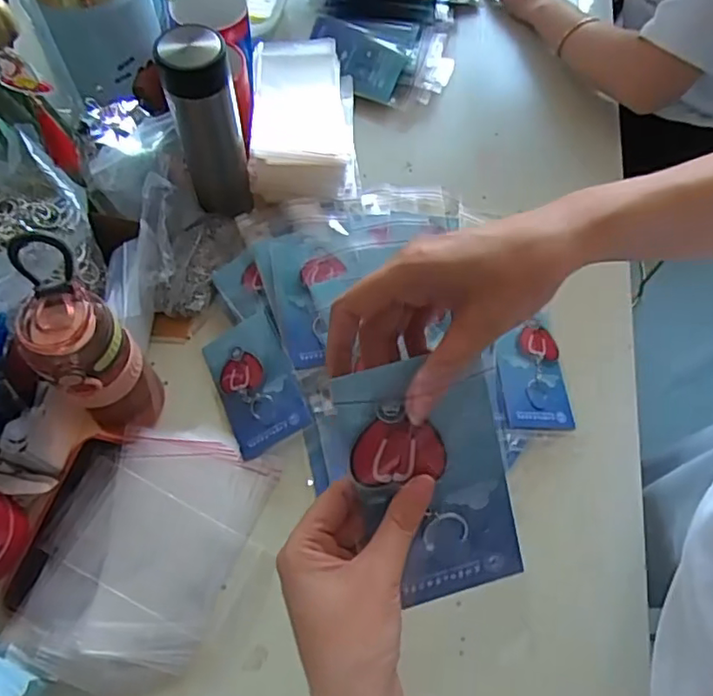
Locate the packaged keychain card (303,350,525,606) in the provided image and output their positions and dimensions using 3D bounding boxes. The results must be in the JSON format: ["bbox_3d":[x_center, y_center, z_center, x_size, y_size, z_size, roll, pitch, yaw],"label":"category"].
[{"bbox_3d":[0.035,0.071,0.321,0.092,0.008,0.132,-12,103,-6],"label":"packaged keychain card"}]

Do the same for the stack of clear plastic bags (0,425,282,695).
[{"bbox_3d":[-0.180,0.181,0.543,0.184,0.024,0.229,23,65,9],"label":"stack of clear plastic bags"}]

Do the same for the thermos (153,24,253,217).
[{"bbox_3d":[-0.150,-0.224,0.623,0.065,0.188,0.060,-11,65,-7],"label":"thermos"}]

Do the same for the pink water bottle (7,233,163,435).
[{"bbox_3d":[-0.226,0.006,0.516,0.070,0.192,0.089,-38,71,-18],"label":"pink water bottle"}]

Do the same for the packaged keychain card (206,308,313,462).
[{"bbox_3d":[-0.103,0.034,0.614,0.080,0.008,0.133,-29,67,6],"label":"packaged keychain card"}]

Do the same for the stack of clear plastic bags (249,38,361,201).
[{"bbox_3d":[-0.063,-0.278,0.728,0.125,0.065,0.212,-3,64,-4],"label":"stack of clear plastic bags"}]

